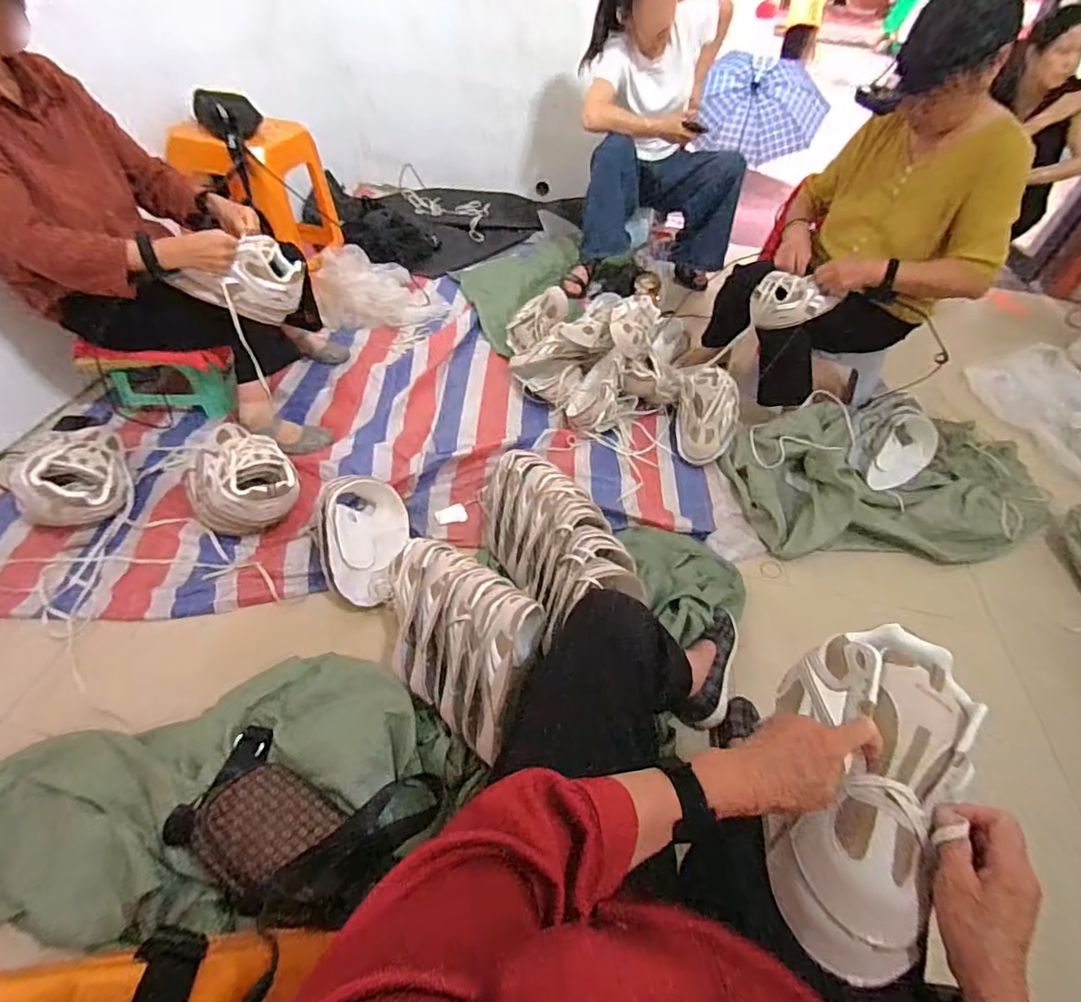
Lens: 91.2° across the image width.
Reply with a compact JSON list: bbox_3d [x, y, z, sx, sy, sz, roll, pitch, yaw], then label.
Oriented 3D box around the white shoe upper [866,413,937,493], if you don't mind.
[{"bbox_3d":[1.016,-0.128,1.488,0.129,0.084,0.251,37,70,26],"label":"white shoe upper"}]

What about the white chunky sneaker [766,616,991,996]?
[{"bbox_3d":[0.296,0.253,0.487,0.136,0.087,0.291,23,61,16],"label":"white chunky sneaker"}]

